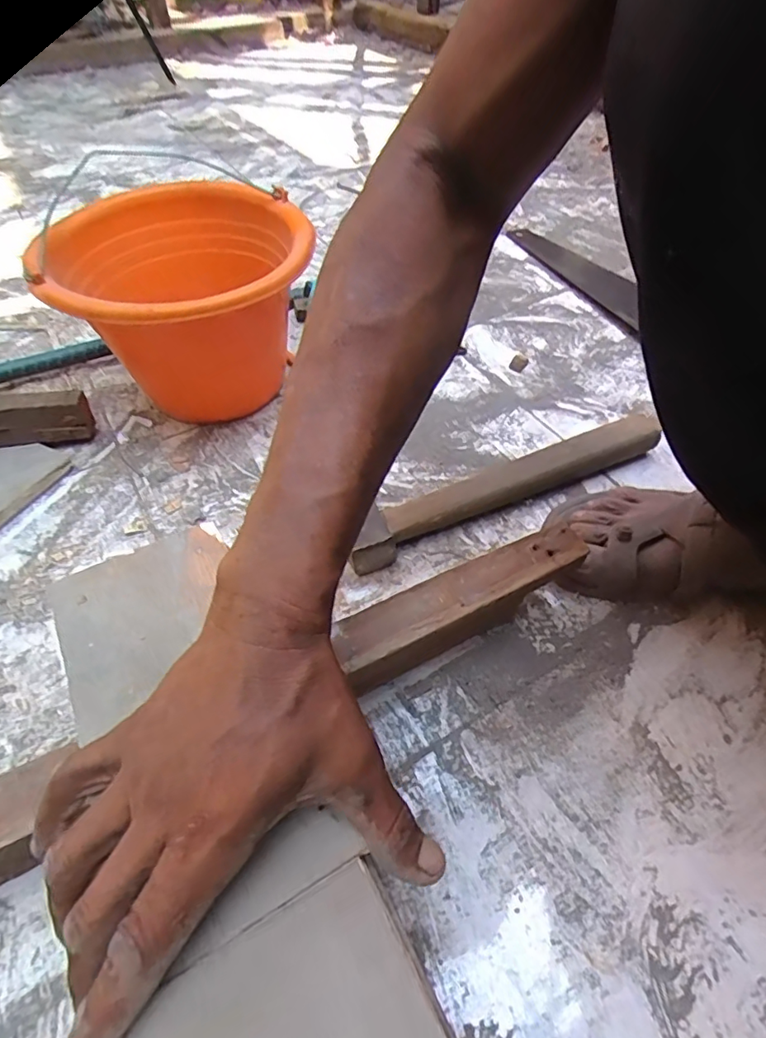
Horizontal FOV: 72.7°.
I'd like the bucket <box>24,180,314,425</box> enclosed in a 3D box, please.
[{"bbox_3d":[-0.186,-0.203,0.532,0.224,0.171,0.239,0,52,0],"label":"bucket"}]

